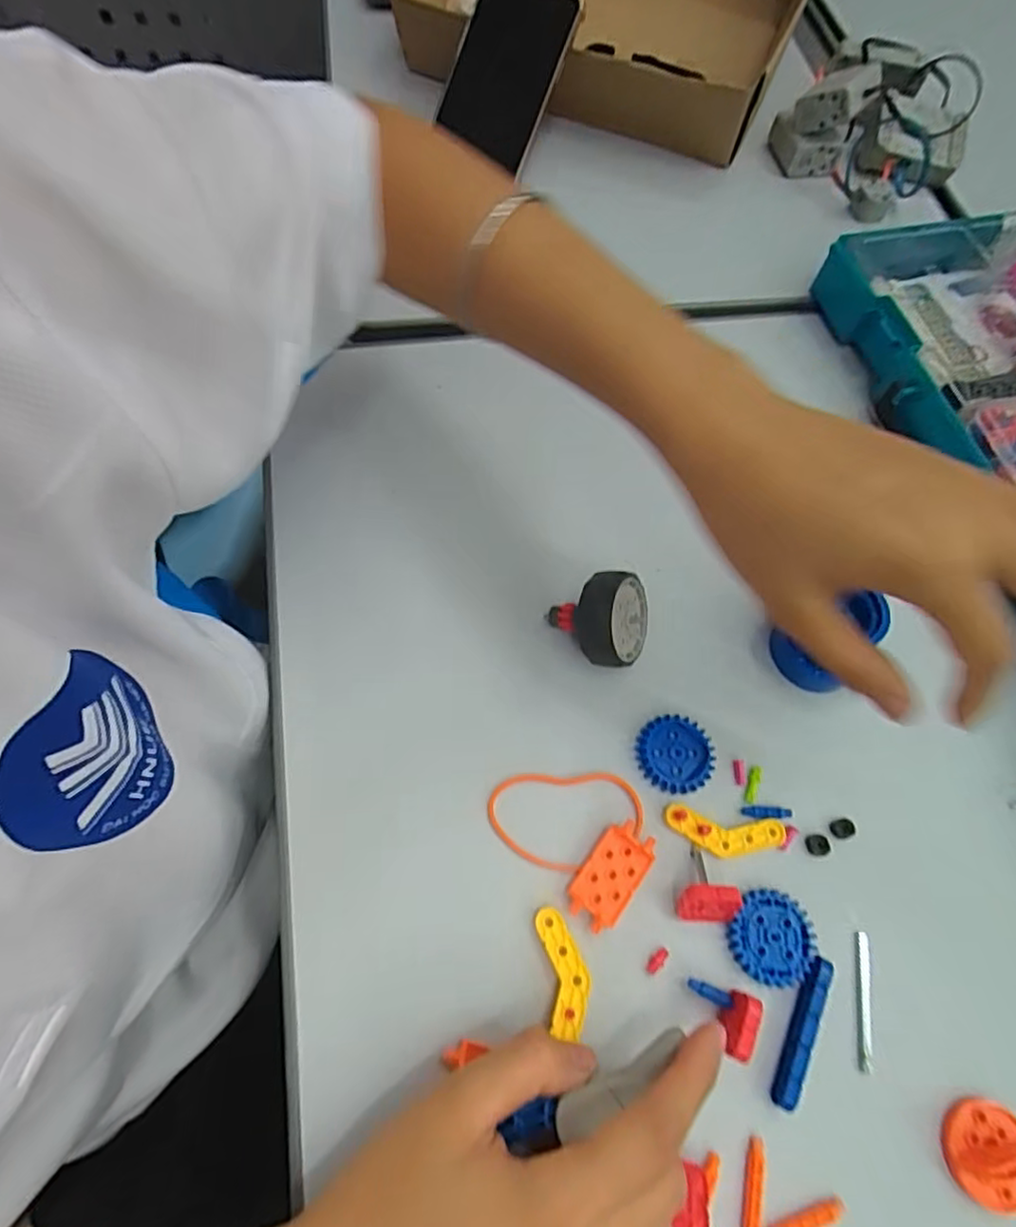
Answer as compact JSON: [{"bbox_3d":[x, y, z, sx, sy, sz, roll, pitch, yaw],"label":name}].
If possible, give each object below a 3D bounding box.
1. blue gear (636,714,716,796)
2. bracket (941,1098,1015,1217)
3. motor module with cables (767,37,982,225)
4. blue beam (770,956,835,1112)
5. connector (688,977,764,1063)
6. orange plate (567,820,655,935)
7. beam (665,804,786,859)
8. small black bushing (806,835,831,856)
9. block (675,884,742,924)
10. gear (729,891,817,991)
[{"bbox_3d":[0.086,0.071,0.319,0.038,0.004,0.038,1,67,-3],"label":"blue gear"},{"bbox_3d":[0.200,0.222,0.255,0.035,0.020,0.036,1,67,-3],"label":"bracket"},{"bbox_3d":[0.303,-0.403,0.513,0.141,0.062,0.148,35,70,12],"label":"motor module with cables"},{"bbox_3d":[0.128,0.180,0.271,0.010,0.010,0.060,28,68,8],"label":"blue beam"},{"bbox_3d":[0.091,0.173,0.266,0.025,0.022,0.024,13,67,2],"label":"connector"},{"bbox_3d":[0.049,0.123,0.292,0.028,0.009,0.047,38,70,12],"label":"orange plate"},{"bbox_3d":[0.106,0.108,0.305,0.058,0.007,0.020,9,67,0],"label":"beam"},{"bbox_3d":[0.153,0.114,0.308,0.011,0.004,0.010,-2,67,-3],"label":"small black bushing"},{"bbox_3d":[0.091,0.132,0.284,0.027,0.025,0.016,4,67,-2],"label":"block"},{"bbox_3d":[0.122,0.150,0.288,0.036,0.007,0.039,1,67,-3],"label":"gear"}]

